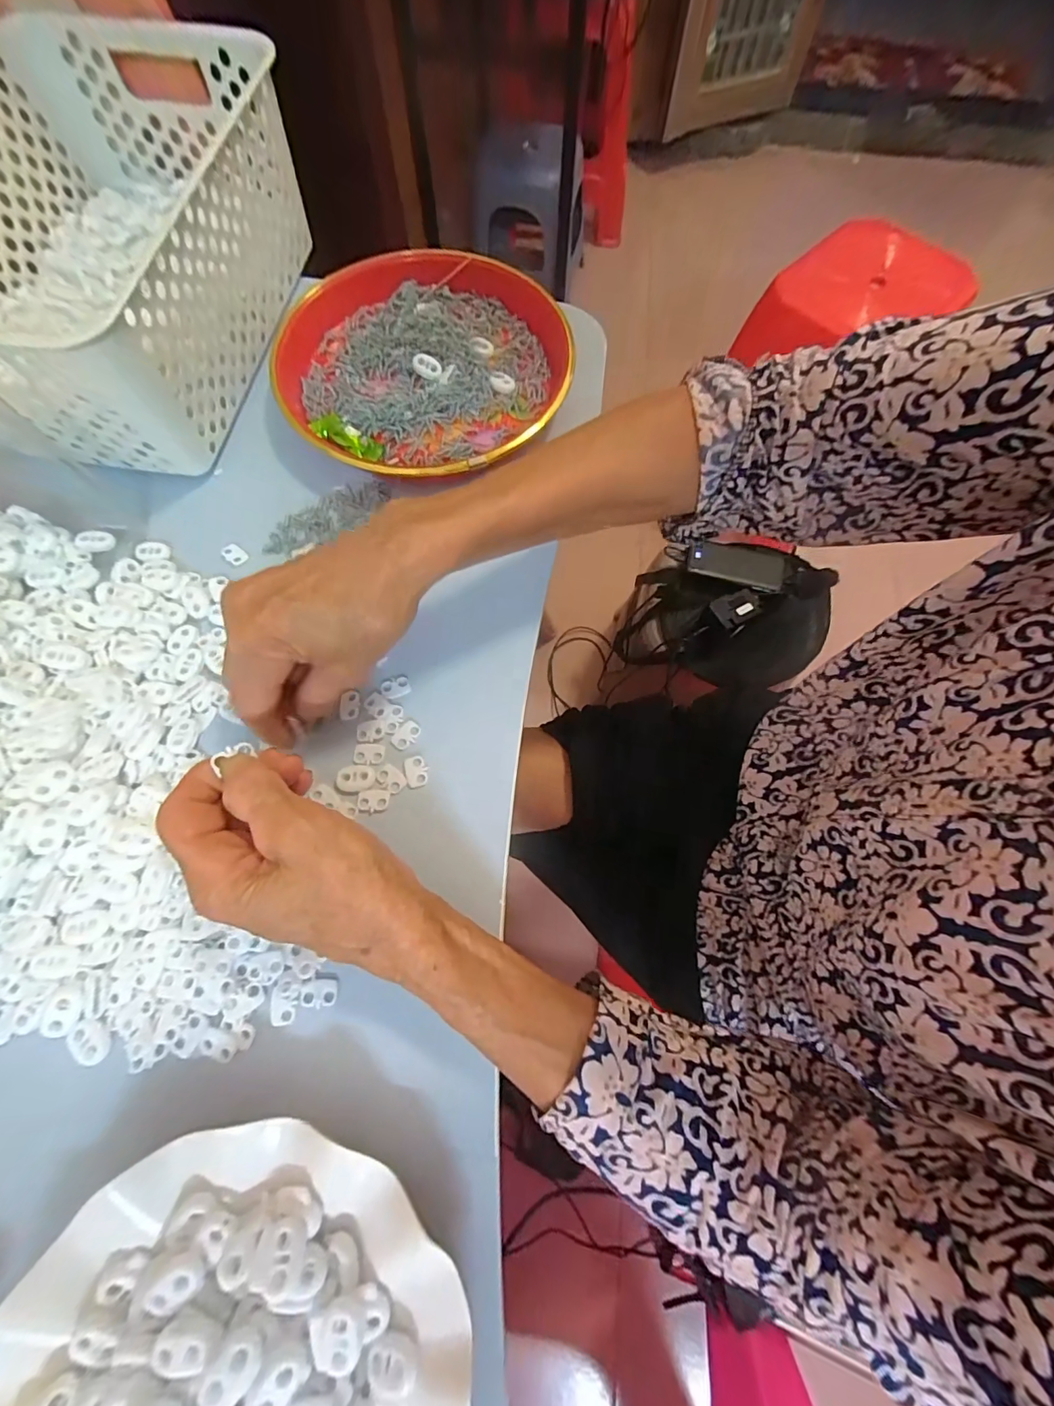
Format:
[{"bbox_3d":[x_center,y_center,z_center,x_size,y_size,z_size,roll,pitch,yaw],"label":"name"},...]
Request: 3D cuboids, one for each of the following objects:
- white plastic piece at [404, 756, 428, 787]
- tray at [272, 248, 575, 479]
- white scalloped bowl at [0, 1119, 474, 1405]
[{"bbox_3d":[-0.066,0.040,0.289,0.012,0.004,0.018,-14,71,-7],"label":"white plastic piece"},{"bbox_3d":[-0.079,-0.259,0.373,0.203,0.040,0.215,1,70,-2],"label":"tray"},{"bbox_3d":[-0.111,0.265,0.181,0.176,0.033,0.171,1,70,-2],"label":"white scalloped bowl"}]

